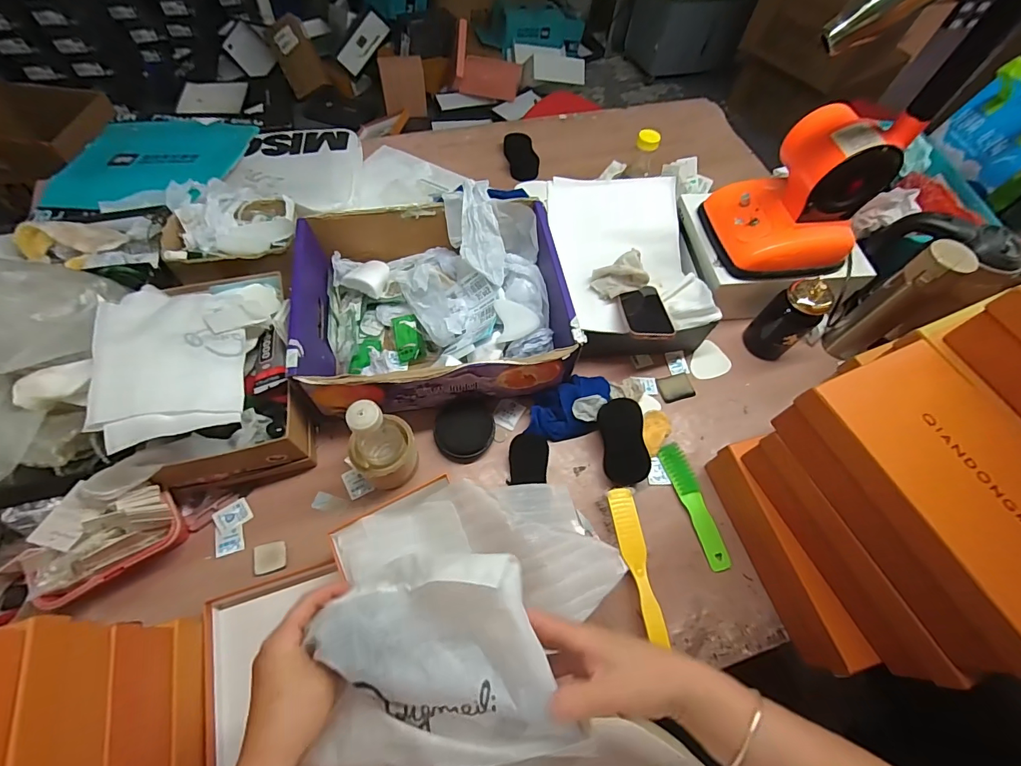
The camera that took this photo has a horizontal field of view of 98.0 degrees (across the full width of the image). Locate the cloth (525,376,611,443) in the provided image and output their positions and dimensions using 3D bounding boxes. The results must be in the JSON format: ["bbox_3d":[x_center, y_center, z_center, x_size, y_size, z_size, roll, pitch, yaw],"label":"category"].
[{"bbox_3d":[0.099,0.038,0.715,0.158,0.047,0.090,-17,65,-13],"label":"cloth"}]

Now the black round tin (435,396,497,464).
[{"bbox_3d":[-0.072,0.073,0.698,0.090,0.056,0.089,2,62,-3],"label":"black round tin"}]

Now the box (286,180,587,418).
[{"bbox_3d":[-0.124,-0.134,0.724,0.406,0.127,0.332,-10,64,-9],"label":"box"}]

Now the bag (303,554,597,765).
[{"bbox_3d":[-0.057,0.223,0.342,0.194,0.091,0.141,-9,64,-8],"label":"bag"}]

